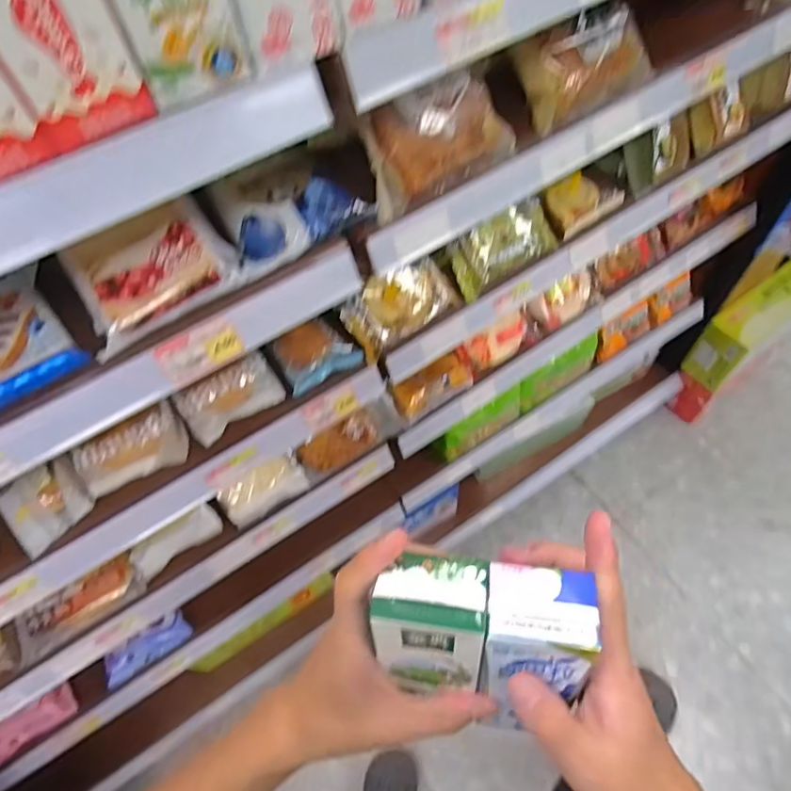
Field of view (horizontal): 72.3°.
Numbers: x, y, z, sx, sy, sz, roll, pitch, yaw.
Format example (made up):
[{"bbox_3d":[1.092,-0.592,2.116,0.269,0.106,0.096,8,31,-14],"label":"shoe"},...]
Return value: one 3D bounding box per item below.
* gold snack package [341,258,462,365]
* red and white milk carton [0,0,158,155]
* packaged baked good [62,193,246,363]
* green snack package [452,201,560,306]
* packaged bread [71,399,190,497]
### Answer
[{"bbox_3d":[0.005,-0.115,0.674,0.142,0.055,0.076,-36,64,-16],"label":"gold snack package"},{"bbox_3d":[-0.190,-0.206,0.296,0.065,0.102,0.060,-29,62,-12],"label":"red and white milk carton"},{"bbox_3d":[-0.198,-0.103,0.446,0.126,0.057,0.065,-29,62,-12],"label":"packaged baked good"},{"bbox_3d":[0.141,-0.198,0.711,0.152,0.059,0.059,-31,63,-13],"label":"green snack package"},{"bbox_3d":[-0.287,0.060,0.597,0.117,0.040,0.057,-33,63,-14],"label":"packaged bread"}]

